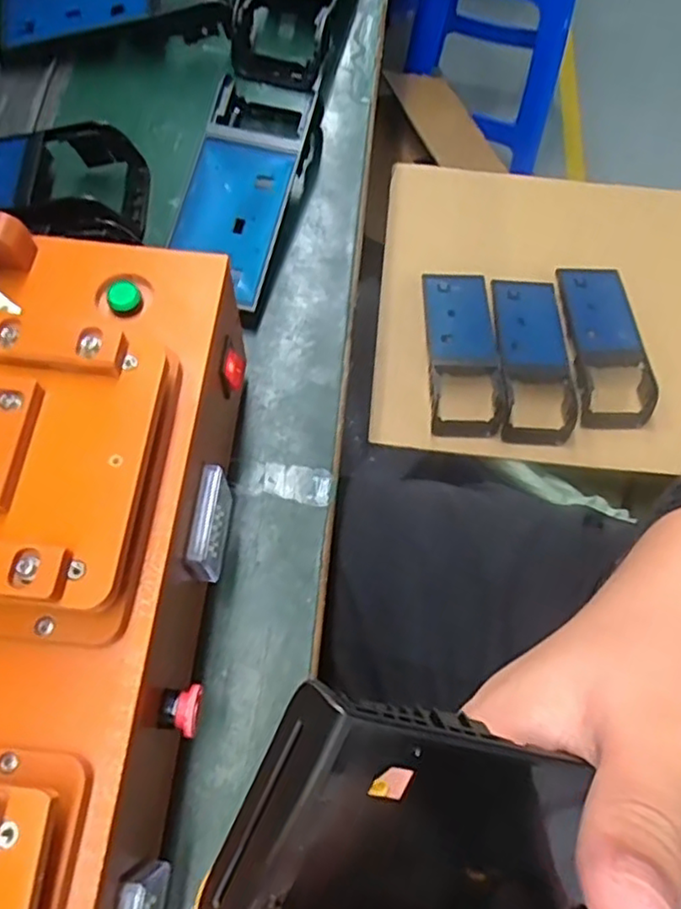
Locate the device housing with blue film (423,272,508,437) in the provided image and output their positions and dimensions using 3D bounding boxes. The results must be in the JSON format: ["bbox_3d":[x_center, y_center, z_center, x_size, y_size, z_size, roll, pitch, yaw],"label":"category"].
[{"bbox_3d":[0.141,-0.127,0.759,0.082,0.028,0.216,-1,67,-1],"label":"device housing with blue film"}]

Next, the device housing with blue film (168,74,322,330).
[{"bbox_3d":[-0.076,-0.203,0.499,0.084,0.041,0.209,13,68,5],"label":"device housing with blue film"}]

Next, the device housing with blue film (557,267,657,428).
[{"bbox_3d":[0.308,-0.135,0.766,0.082,0.018,0.210,-3,67,-2],"label":"device housing with blue film"}]

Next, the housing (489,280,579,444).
[{"bbox_3d":[0.222,-0.117,0.752,0.079,0.024,0.211,2,67,0],"label":"housing"}]

